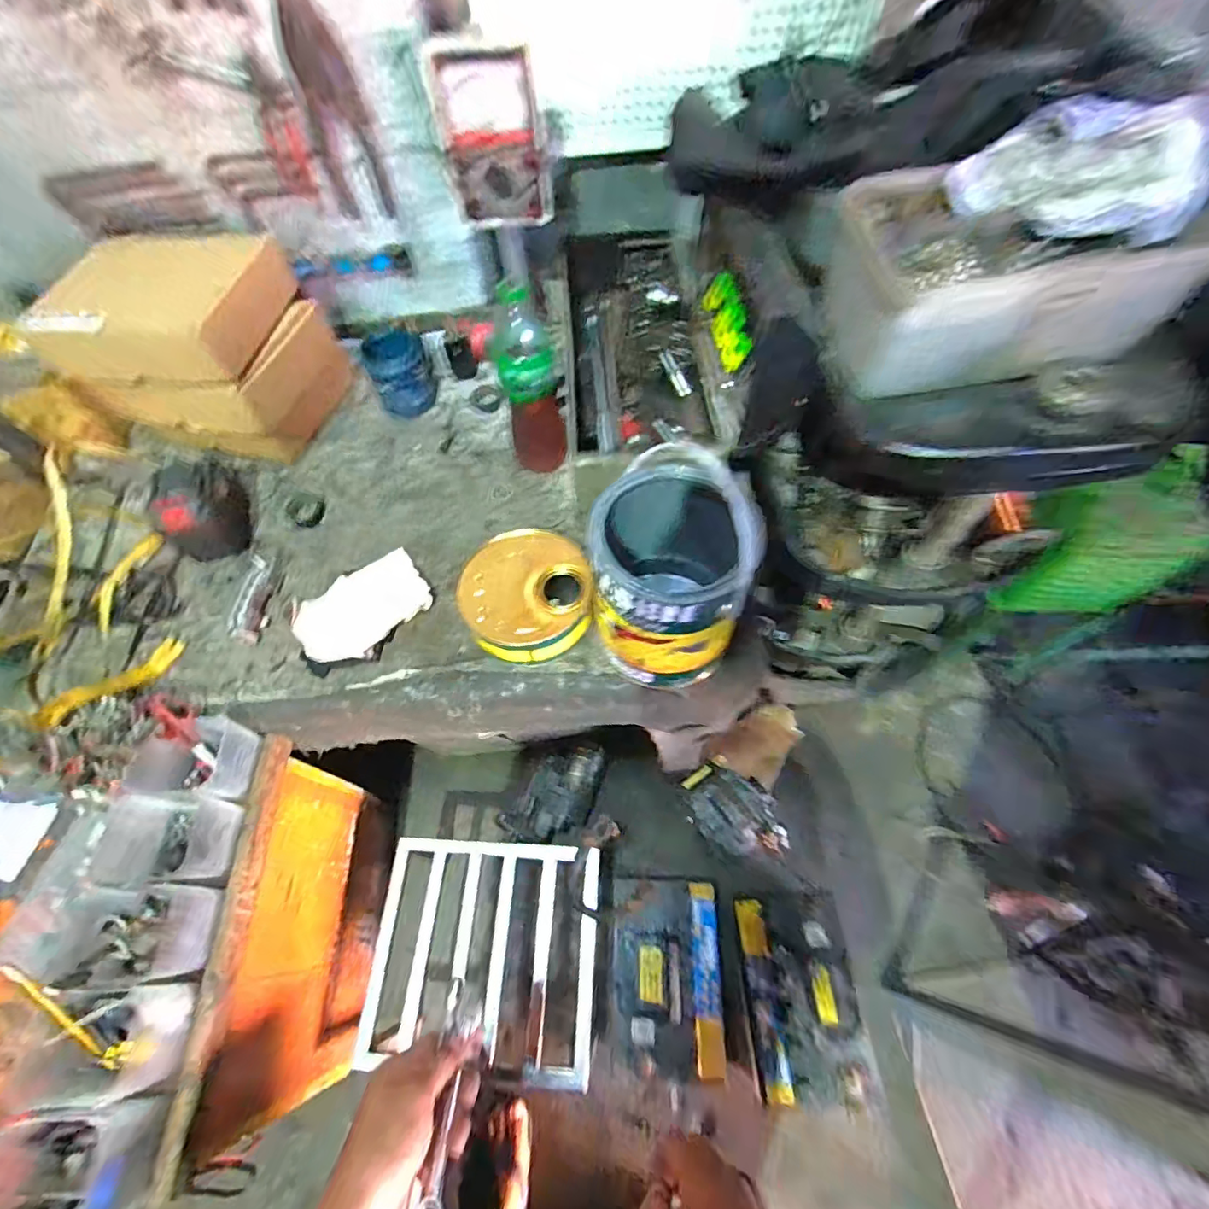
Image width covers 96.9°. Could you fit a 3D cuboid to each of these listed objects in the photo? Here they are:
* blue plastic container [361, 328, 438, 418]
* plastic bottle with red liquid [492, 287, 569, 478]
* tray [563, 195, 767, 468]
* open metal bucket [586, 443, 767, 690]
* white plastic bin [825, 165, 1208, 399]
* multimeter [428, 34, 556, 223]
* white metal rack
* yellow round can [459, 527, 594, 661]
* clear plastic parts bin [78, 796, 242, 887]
[{"bbox_3d":[-0.334,-0.382,0.878,0.099,0.096,0.114,-19,63,-8],"label":"blue plastic container"},{"bbox_3d":[-0.099,-0.282,0.725,0.079,0.262,0.066,-6,62,-1],"label":"plastic bottle with red liquid"},{"bbox_3d":[0.068,-0.373,0.790,0.243,0.131,0.460,-4,62,0],"label":"tray"},{"bbox_3d":[0.070,-0.036,0.578,0.153,0.264,0.174,0,62,1],"label":"open metal bucket"},{"bbox_3d":[0.351,-0.286,0.483,0.273,0.103,0.157,0,62,2],"label":"white plastic bin"},{"bbox_3d":[-0.133,-0.563,0.652,0.119,0.164,0.034,2,62,3],"label":"multimeter"},{"bbox_3d":[-0.185,0.534,0.828,0.342,0.033,0.304,2,62,3],"label":"white metal rack"},{"bbox_3d":[-0.094,-0.008,0.677,0.161,0.080,0.150,-1,62,1],"label":"yellow round can"},{"bbox_3d":[-0.500,0.274,0.626,0.134,0.094,0.090,2,62,3],"label":"clear plastic parts bin"}]

